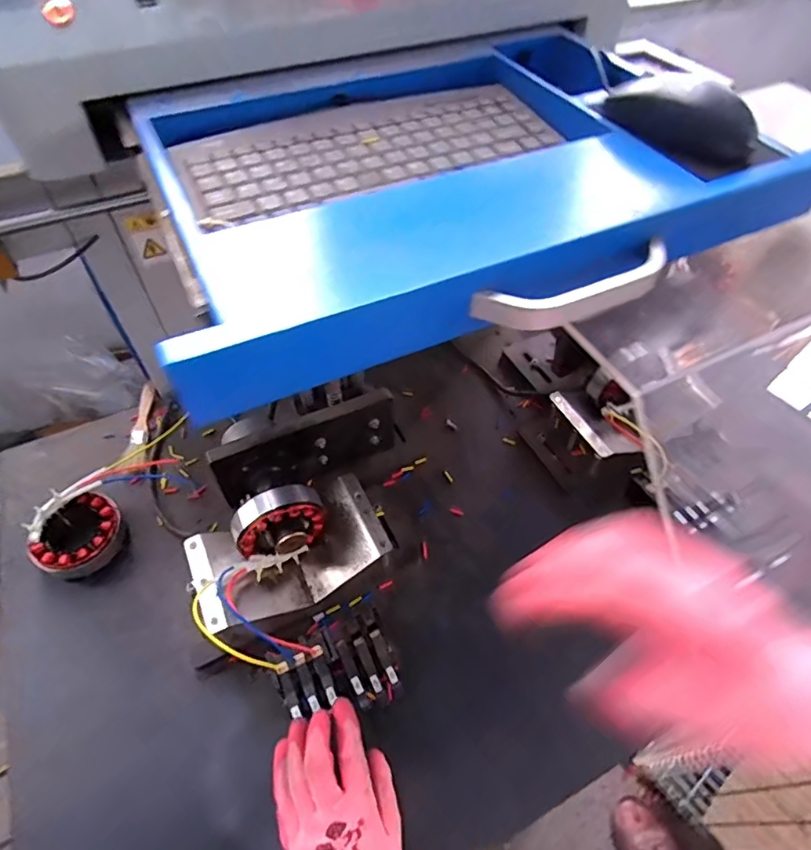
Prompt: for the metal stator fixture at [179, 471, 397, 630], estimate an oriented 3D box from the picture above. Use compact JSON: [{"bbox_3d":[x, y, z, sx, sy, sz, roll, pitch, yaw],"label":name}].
[{"bbox_3d":[-0.113,0.131,0.538,0.177,0.078,0.099,-21,57,-14],"label":"metal stator fixture"}]

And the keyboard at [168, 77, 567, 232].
[{"bbox_3d":[-0.027,-0.228,0.424,0.294,0.013,0.133,-22,57,-15],"label":"keyboard"}]

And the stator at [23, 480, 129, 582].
[{"bbox_3d":[-0.349,0.116,0.573,0.086,0.052,0.080,-37,62,-24],"label":"stator"}]

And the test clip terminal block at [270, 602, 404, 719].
[{"bbox_3d":[-0.062,0.227,0.491,0.104,0.030,0.079,-23,57,-16],"label":"test clip terminal block"}]

